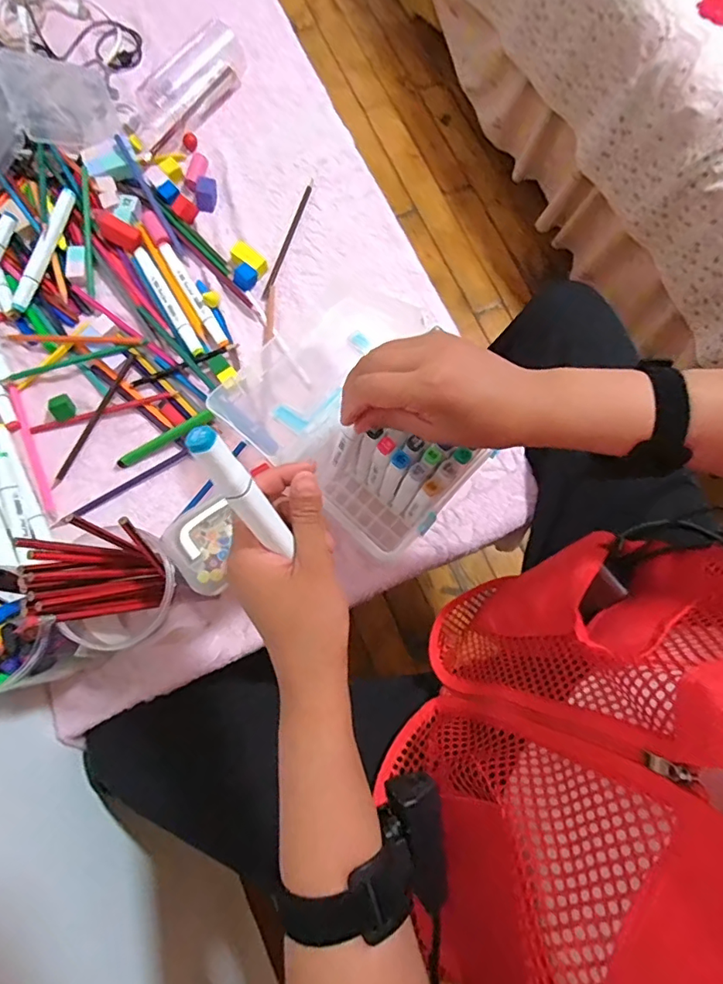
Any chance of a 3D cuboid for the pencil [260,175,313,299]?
[{"bbox_3d":[-0.089,-0.314,0.629,0.010,0.009,0.176,17,78,2],"label":"pencil"}]

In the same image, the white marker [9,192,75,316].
[{"bbox_3d":[-0.366,-0.281,0.594,0.019,0.019,0.153,19,79,3],"label":"white marker"}]

